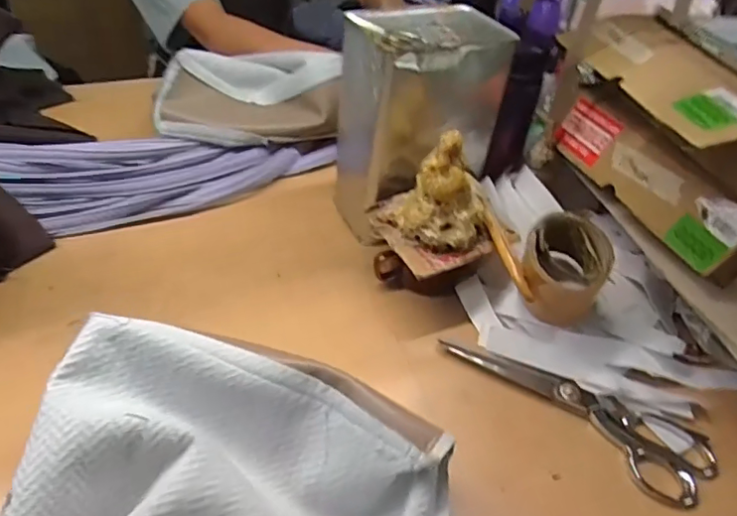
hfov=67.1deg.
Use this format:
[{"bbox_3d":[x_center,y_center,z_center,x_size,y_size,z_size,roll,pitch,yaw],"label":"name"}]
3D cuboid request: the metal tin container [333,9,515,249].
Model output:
[{"bbox_3d":[0.051,-0.150,0.631,0.155,0.226,0.113,-10,43,-18],"label":"metal tin container"}]

